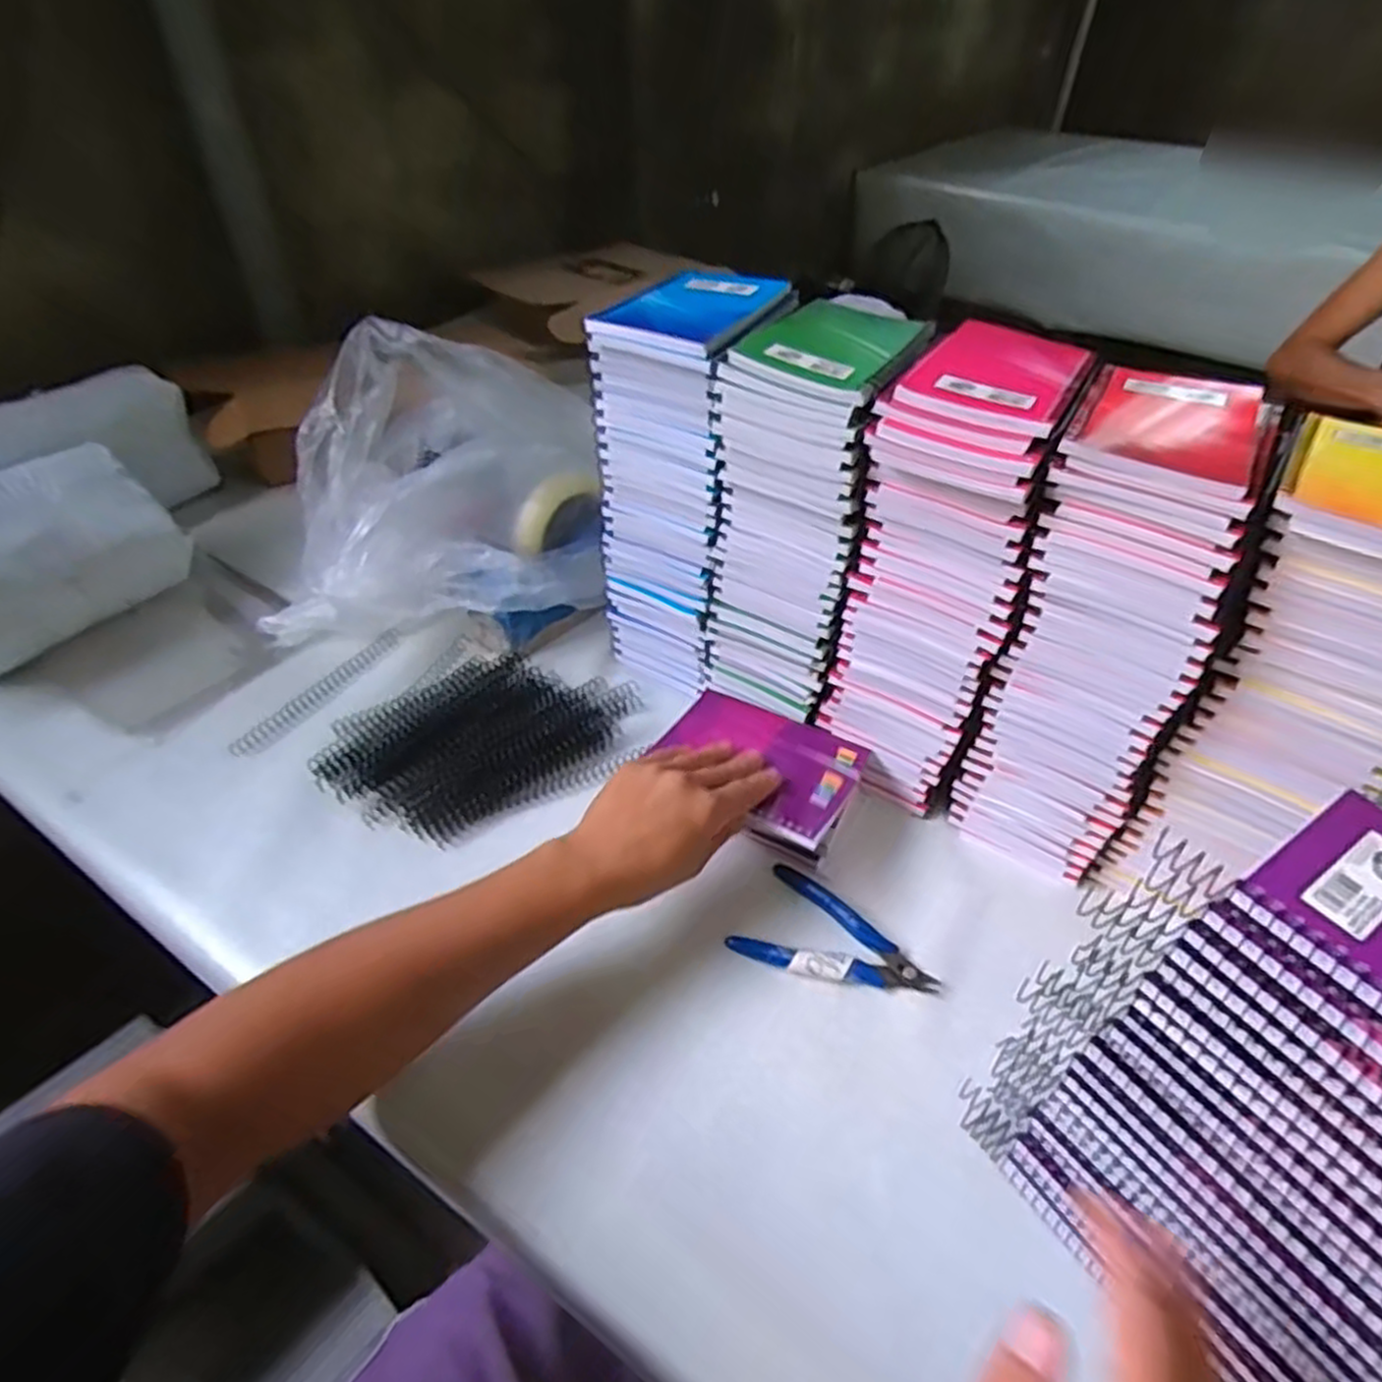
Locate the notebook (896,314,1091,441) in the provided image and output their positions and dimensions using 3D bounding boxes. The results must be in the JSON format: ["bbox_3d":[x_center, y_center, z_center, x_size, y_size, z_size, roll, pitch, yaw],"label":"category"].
[{"bbox_3d":[0.174,-0.178,0.436,0.081,0.007,0.133,24,48,21],"label":"notebook"}]

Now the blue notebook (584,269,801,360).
[{"bbox_3d":[0.007,-0.244,0.495,0.091,0.009,0.135,19,47,17],"label":"blue notebook"}]

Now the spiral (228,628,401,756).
[{"bbox_3d":[-0.296,-0.003,0.624,0.015,0.009,0.157,25,49,22],"label":"spiral"}]

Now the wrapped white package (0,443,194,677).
[{"bbox_3d":[-0.505,-0.105,0.602,0.066,0.109,0.184,25,49,22],"label":"wrapped white package"}]

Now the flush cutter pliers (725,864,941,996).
[{"bbox_3d":[0.091,0.157,0.478,0.116,0.010,0.070,22,48,20],"label":"flush cutter pliers"}]

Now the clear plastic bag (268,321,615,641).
[{"bbox_3d":[-0.207,-0.177,0.674,0.277,0.169,0.253,1,44,0],"label":"clear plastic bag"}]

